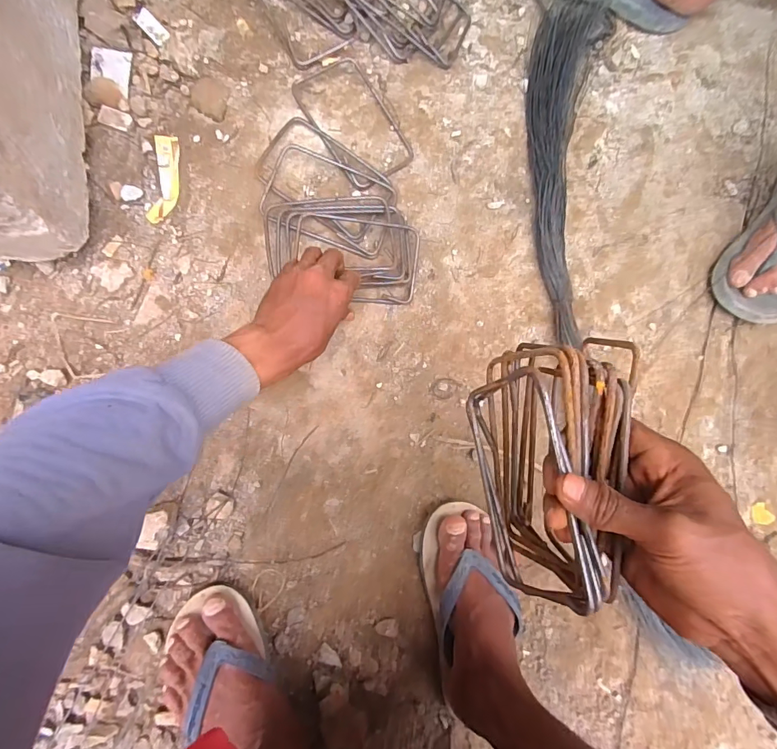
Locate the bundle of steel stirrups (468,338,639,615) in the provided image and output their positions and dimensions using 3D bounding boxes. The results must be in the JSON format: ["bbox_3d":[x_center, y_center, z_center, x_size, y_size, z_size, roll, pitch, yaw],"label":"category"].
[{"bbox_3d":[0.105,0.068,0.307,0.067,0.115,0.170,1,86,-8],"label":"bundle of steel stirrups"}]

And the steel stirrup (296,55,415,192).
[{"bbox_3d":[-0.043,-0.312,0.541,0.093,0.012,0.161,-33,91,-9],"label":"steel stirrup"}]

